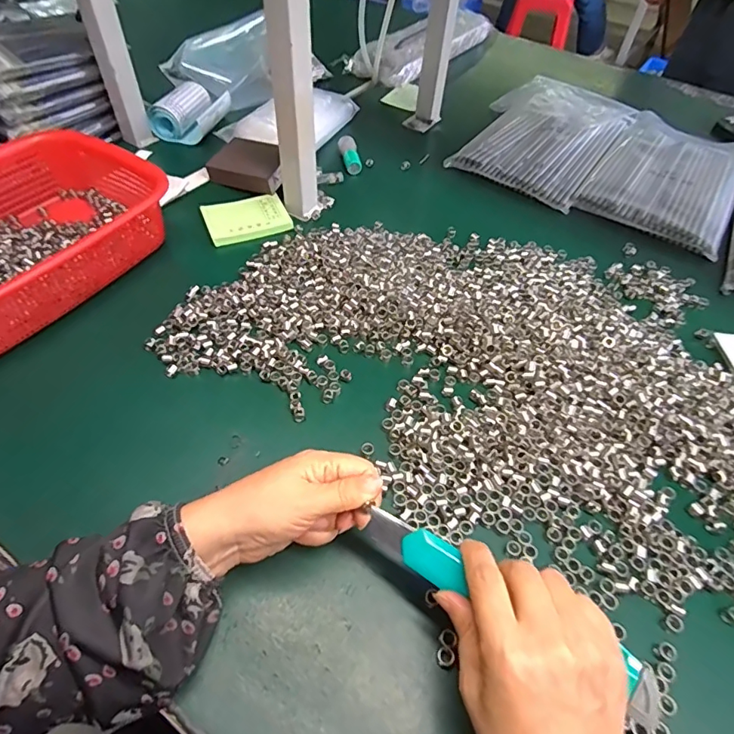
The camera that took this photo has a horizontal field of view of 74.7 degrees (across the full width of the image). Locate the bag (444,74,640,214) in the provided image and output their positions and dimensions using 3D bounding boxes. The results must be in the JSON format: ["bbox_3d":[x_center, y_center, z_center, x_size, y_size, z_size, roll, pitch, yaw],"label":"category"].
[{"bbox_3d":[0.271,-0.363,0.735,0.201,0.024,0.310,29,56,19],"label":"bag"}]

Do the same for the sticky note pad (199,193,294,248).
[{"bbox_3d":[-0.143,-0.178,0.577,0.096,0.010,0.074,-16,54,-15],"label":"sticky note pad"}]

